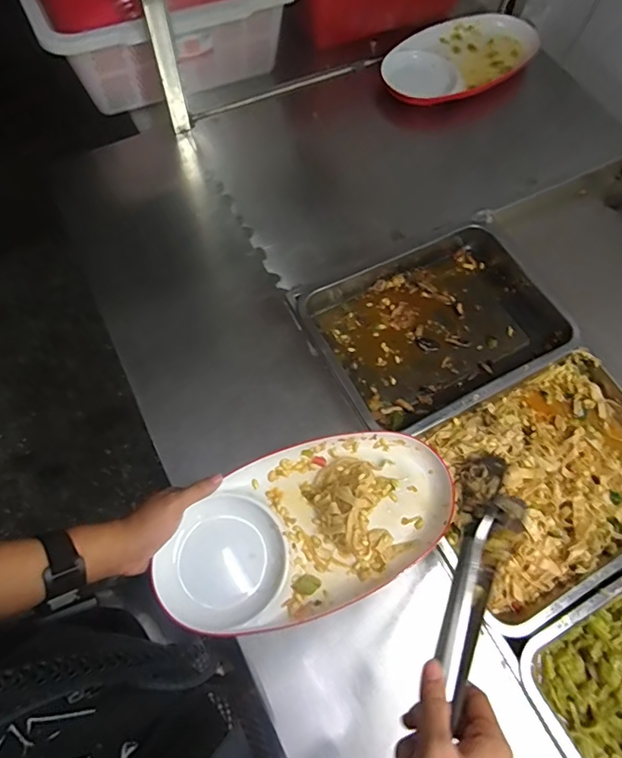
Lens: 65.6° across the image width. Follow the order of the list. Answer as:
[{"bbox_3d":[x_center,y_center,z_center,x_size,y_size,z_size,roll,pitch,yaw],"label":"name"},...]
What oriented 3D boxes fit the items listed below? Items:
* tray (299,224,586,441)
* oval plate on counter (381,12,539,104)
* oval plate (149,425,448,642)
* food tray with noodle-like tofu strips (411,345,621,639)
[{"bbox_3d":[0.197,-0.084,0.723,0.371,0.055,0.261,-26,69,-13],"label":"tray"},{"bbox_3d":[0.299,-0.634,0.949,0.346,0.034,0.182,-39,73,-18],"label":"oval plate on counter"},{"bbox_3d":[0.001,0.165,0.551,0.338,0.039,0.178,-20,68,-11],"label":"oval plate"},{"bbox_3d":[0.313,0.123,0.625,0.359,0.052,0.254,-26,69,-13],"label":"food tray with noodle-like tofu strips"}]

